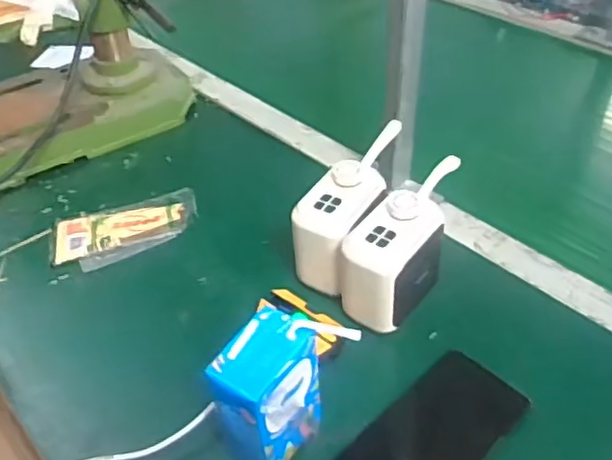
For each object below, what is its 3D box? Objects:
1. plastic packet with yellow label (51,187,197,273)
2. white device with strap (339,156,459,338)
[{"bbox_3d":[-0.182,-0.002,0.641,0.144,0.007,0.084,-15,44,-11],"label":"plastic packet with yellow label"},{"bbox_3d":[0.088,0.012,0.530,0.054,0.095,0.138,29,52,31],"label":"white device with strap"}]

